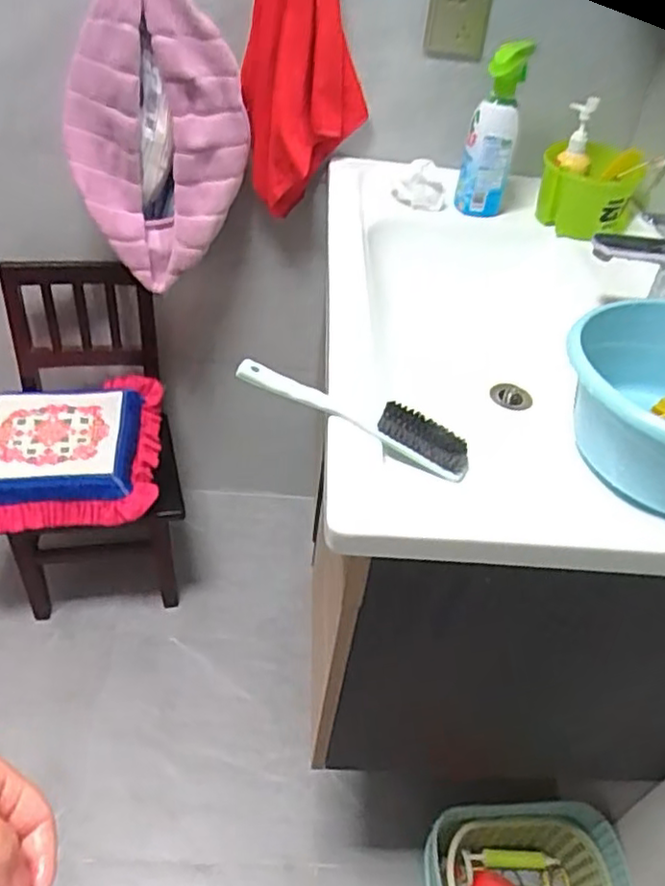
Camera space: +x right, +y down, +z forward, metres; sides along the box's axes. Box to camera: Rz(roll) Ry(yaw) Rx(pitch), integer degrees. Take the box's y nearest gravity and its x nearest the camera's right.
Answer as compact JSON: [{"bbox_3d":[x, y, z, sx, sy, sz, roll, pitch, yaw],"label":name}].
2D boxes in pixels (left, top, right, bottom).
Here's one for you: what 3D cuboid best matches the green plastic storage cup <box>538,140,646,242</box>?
[{"bbox_3d":[0.401,-0.404,1.084,0.143,0.108,0.164,15,43,8],"label":"green plastic storage cup"}]

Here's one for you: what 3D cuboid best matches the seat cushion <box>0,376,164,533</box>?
[{"bbox_3d":[-0.505,0.011,1.211,0.383,0.076,0.330,-2,43,-10],"label":"seat cushion"}]

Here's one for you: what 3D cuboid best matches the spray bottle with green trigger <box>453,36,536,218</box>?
[{"bbox_3d":[0.237,-0.463,1.017,0.080,0.212,0.099,15,43,8],"label":"spray bottle with green trigger"}]

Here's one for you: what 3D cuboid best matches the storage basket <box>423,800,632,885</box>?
[{"bbox_3d":[0.280,0.649,0.992,0.271,0.145,0.181,1,43,-7],"label":"storage basket"}]

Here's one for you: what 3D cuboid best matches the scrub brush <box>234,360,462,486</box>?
[{"bbox_3d":[0.018,-0.026,0.630,0.223,0.038,0.029,22,44,15],"label":"scrub brush"}]

